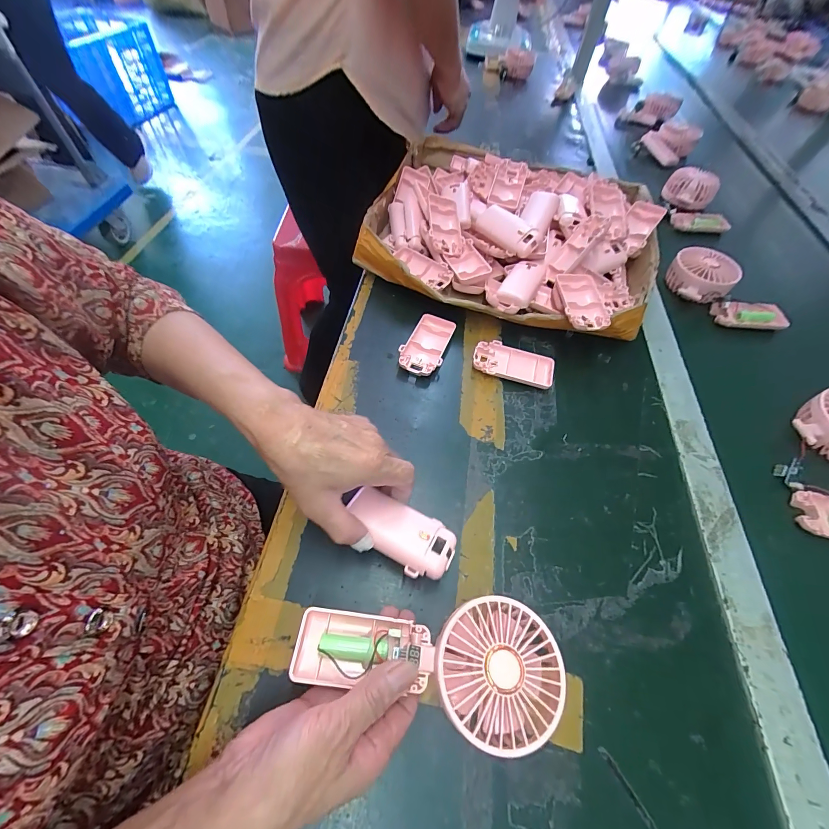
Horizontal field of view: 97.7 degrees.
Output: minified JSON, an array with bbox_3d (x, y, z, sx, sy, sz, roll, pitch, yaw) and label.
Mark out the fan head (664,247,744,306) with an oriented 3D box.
[{"bbox_3d":[0.419,-0.203,0.532,0.084,0.043,0.085,39,62,19],"label":"fan head"}]

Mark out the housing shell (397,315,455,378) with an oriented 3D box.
[{"bbox_3d":[0.015,-0.085,0.443,0.048,0.019,0.092,19,57,8],"label":"housing shell"}]

